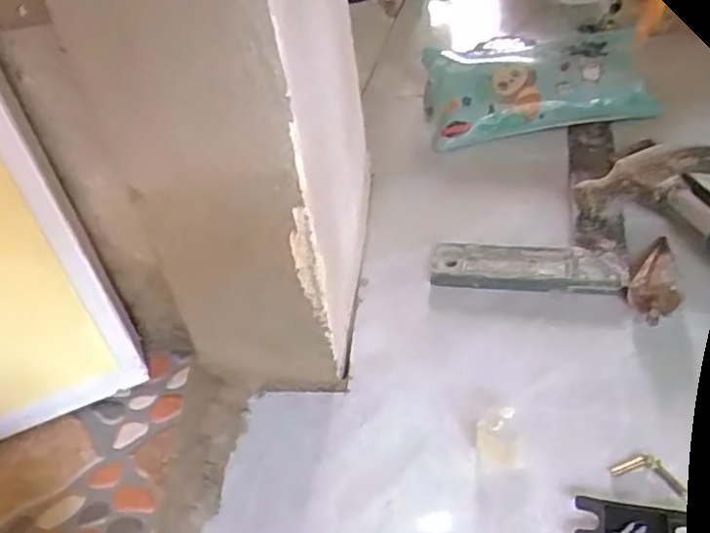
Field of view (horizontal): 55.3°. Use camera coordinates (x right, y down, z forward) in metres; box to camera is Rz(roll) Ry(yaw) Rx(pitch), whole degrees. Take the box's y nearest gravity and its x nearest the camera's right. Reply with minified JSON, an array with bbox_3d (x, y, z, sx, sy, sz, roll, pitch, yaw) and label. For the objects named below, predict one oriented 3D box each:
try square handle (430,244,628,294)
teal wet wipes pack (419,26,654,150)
[{"bbox_3d":[0.113,0.001,0.454,0.120,0.015,0.036,3,44,15],"label":"try square handle"},{"bbox_3d":[0.153,-0.166,0.597,0.179,0.050,0.127,-7,42,4],"label":"teal wet wipes pack"}]

